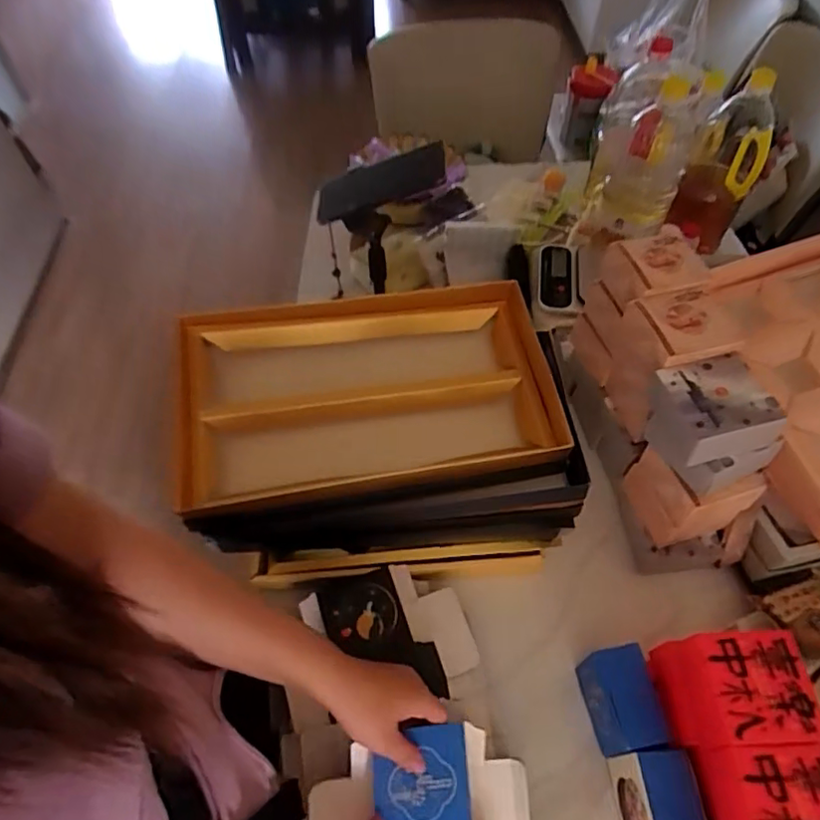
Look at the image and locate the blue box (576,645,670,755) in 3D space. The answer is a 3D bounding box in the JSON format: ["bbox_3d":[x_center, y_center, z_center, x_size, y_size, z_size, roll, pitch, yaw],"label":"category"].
[{"bbox_3d":[0.207,0.290,0.575,0.049,0.090,0.085,-12,58,-8],"label":"blue box"}]

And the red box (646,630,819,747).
[{"bbox_3d":[0.286,0.247,0.509,0.101,0.070,0.087,-1,57,-1],"label":"red box"}]

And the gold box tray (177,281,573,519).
[{"bbox_3d":[-0.044,-0.016,0.630,0.399,0.091,0.194,-9,57,-6],"label":"gold box tray"}]

